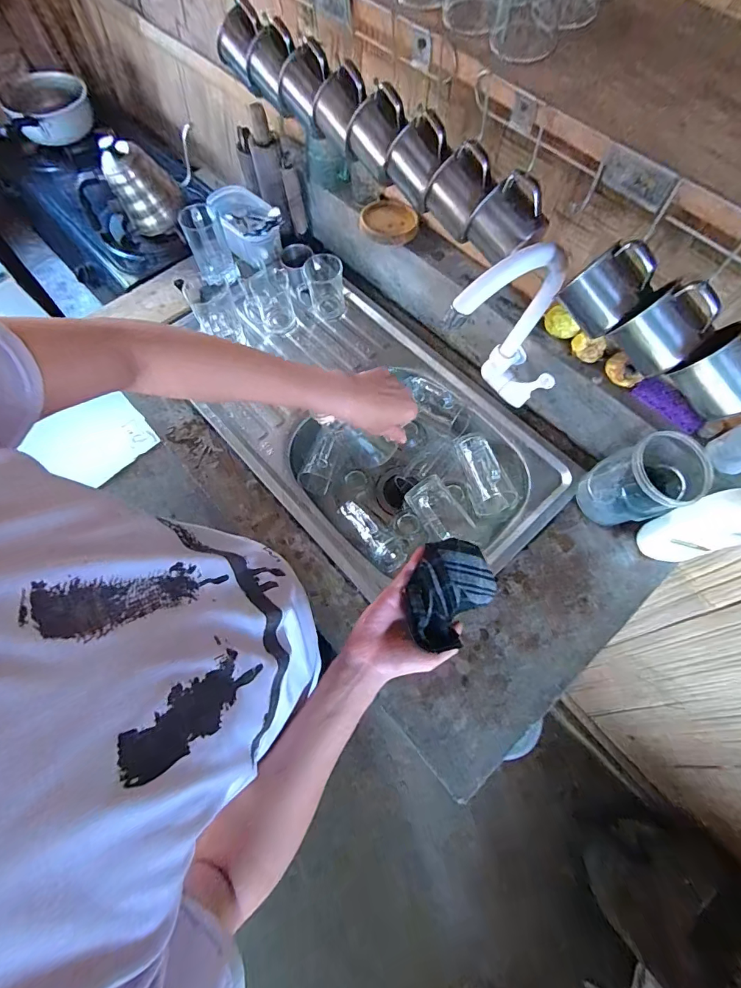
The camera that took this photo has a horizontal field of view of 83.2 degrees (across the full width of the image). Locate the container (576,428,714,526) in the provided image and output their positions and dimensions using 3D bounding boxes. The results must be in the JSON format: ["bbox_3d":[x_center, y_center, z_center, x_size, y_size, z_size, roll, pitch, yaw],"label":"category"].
[{"bbox_3d":[0.378,-0.013,0.583,0.112,0.164,0.098,-19,70,-5],"label":"container"}]

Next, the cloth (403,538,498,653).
[{"bbox_3d":[0.090,0.117,0.491,0.091,0.032,0.126,33,74,14],"label":"cloth"}]

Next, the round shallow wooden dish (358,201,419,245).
[{"bbox_3d":[0.035,-0.476,0.730,0.088,0.015,0.104,-41,73,-12],"label":"round shallow wooden dish"}]

